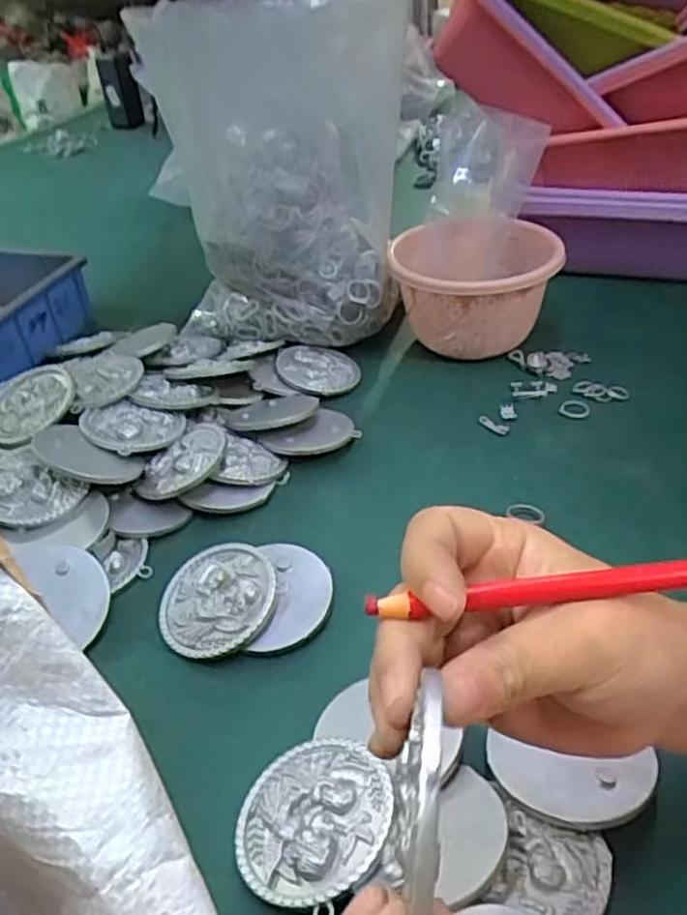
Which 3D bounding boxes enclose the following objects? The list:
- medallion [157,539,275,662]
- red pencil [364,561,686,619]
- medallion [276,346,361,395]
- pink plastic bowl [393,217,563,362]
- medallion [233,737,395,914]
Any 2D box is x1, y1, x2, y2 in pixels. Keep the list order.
[{"bbox_3d":[-0.074,0.083,0.419,0.072,0.005,0.073,2,51,24],"label":"medallion"},{"bbox_3d":[0.090,0.039,0.226,0.164,0.009,0.007,-6,38,0],"label":"red pencil"},{"bbox_3d":[-0.023,-0.078,0.626,0.074,0.007,0.065,15,44,1],"label":"medallion"},{"bbox_3d":[0.116,-0.146,0.634,0.143,0.094,0.124,3,39,11],"label":"pink plastic bowl"},{"bbox_3d":[-0.014,0.158,0.312,0.071,0.004,0.071,0,40,35],"label":"medallion"}]

